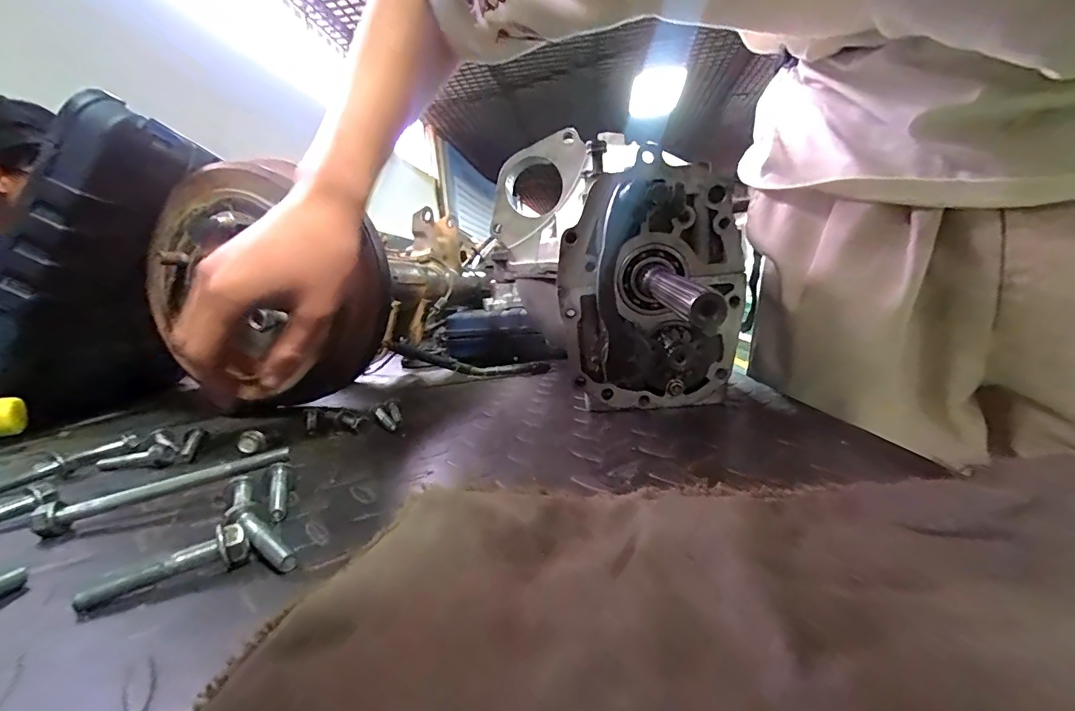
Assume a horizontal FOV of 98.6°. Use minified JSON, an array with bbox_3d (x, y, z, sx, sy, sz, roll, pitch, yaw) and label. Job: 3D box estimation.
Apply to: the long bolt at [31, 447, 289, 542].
[{"bbox_3d":[-0.180,0.065,0.229,0.101,0.017,0.009,-8,9,-25],"label":"long bolt"}]

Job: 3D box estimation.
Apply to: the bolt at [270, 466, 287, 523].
[{"bbox_3d":[-0.127,0.066,0.226,0.007,0.006,0.044,-7,19,-27],"label":"bolt"}]

